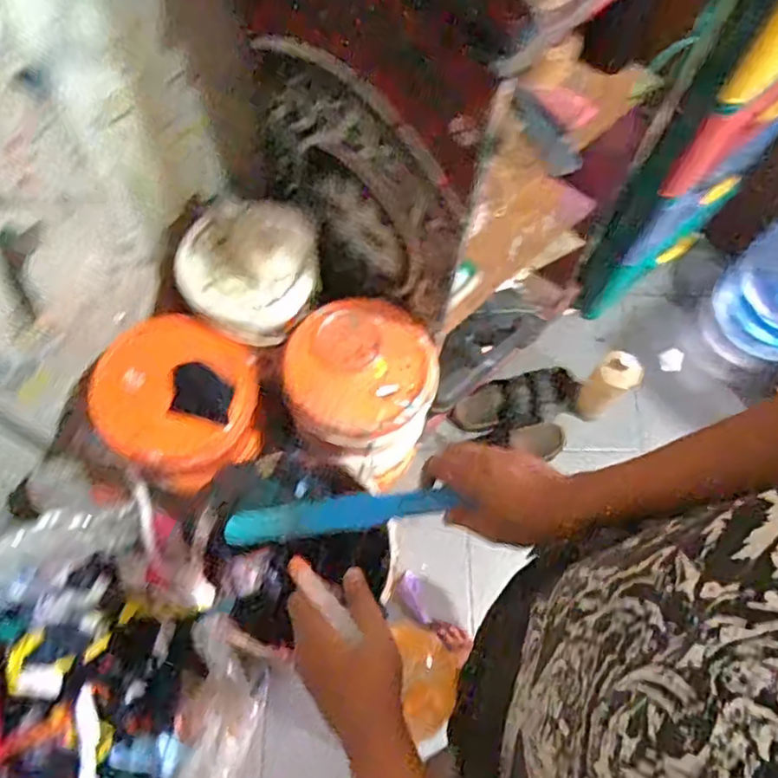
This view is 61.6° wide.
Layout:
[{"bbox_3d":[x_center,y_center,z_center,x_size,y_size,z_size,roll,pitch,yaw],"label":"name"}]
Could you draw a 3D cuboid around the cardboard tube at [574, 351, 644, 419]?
[{"bbox_3d":[0.470,-0.008,1.391,0.082,0.206,0.087,35,71,12],"label":"cardboard tube"}]

